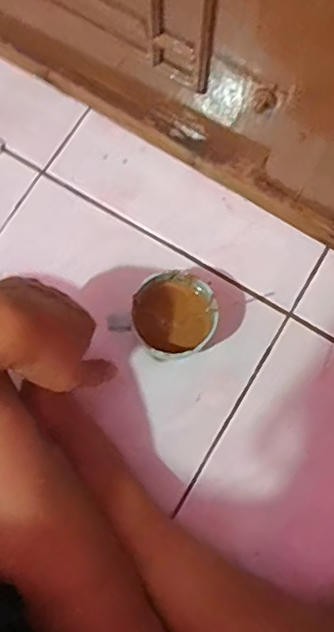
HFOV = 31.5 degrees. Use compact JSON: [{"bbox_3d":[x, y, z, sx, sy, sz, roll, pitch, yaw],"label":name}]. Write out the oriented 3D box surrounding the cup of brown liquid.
[{"bbox_3d":[0.004,0.004,0.557,0.076,0.064,0.081,0,77,0],"label":"cup of brown liquid"}]

